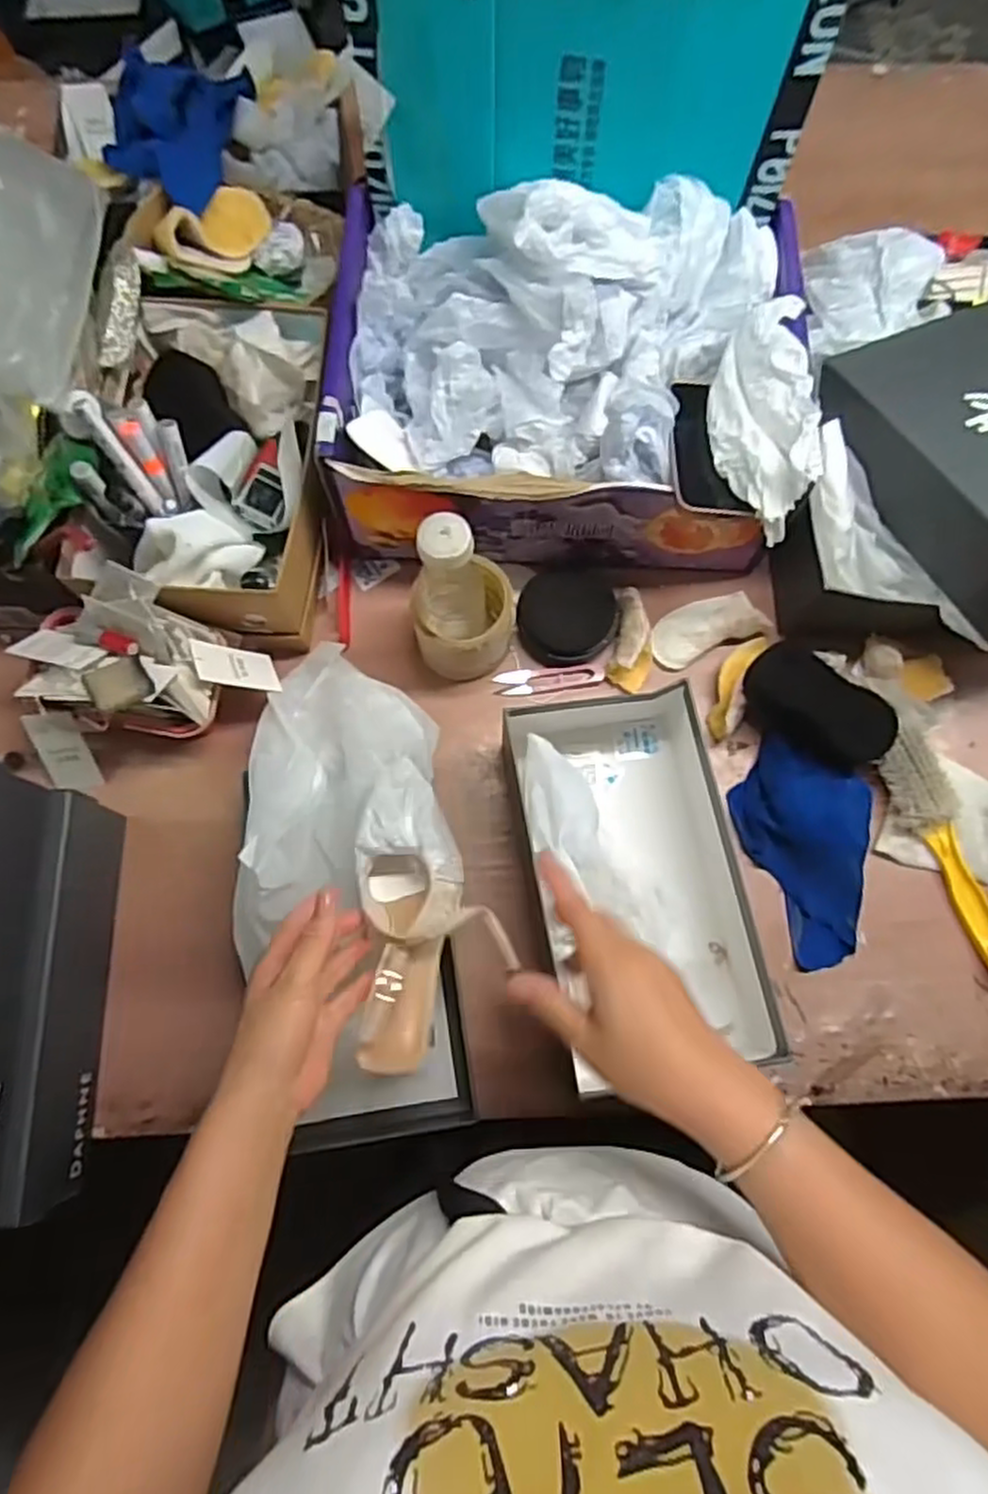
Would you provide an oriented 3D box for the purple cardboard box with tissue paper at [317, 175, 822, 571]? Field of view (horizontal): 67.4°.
[{"bbox_3d":[0.063,-0.320,0.651,0.394,0.185,0.313,4,74,1],"label":"purple cardboard box with tissue paper"}]

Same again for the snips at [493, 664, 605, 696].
[{"bbox_3d":[0.053,-0.062,0.701,0.100,0.015,0.027,-1,74,-1],"label":"snips"}]

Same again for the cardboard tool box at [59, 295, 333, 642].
[{"bbox_3d":[-0.250,-0.261,0.671,0.191,0.123,0.309,5,74,1],"label":"cardboard tool box"}]

